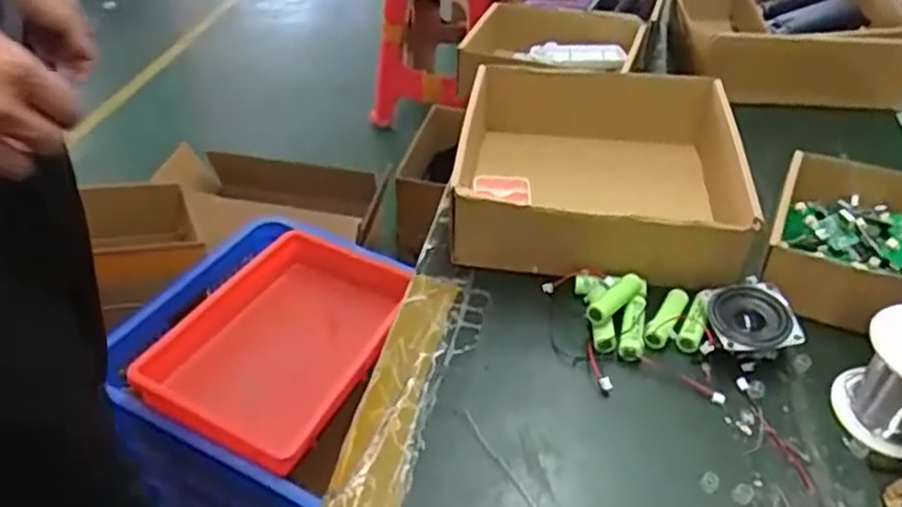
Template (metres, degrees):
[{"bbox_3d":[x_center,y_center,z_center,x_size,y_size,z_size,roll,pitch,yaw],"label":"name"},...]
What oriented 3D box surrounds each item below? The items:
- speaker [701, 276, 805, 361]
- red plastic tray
[{"bbox_3d":[0.195,0.045,0.481,0.053,0.030,0.048,-2,41,-3],"label":"speaker"},{"bbox_3d":[-0.232,0.110,1.017,0.259,0.070,0.373,19,44,19],"label":"red plastic tray"}]

